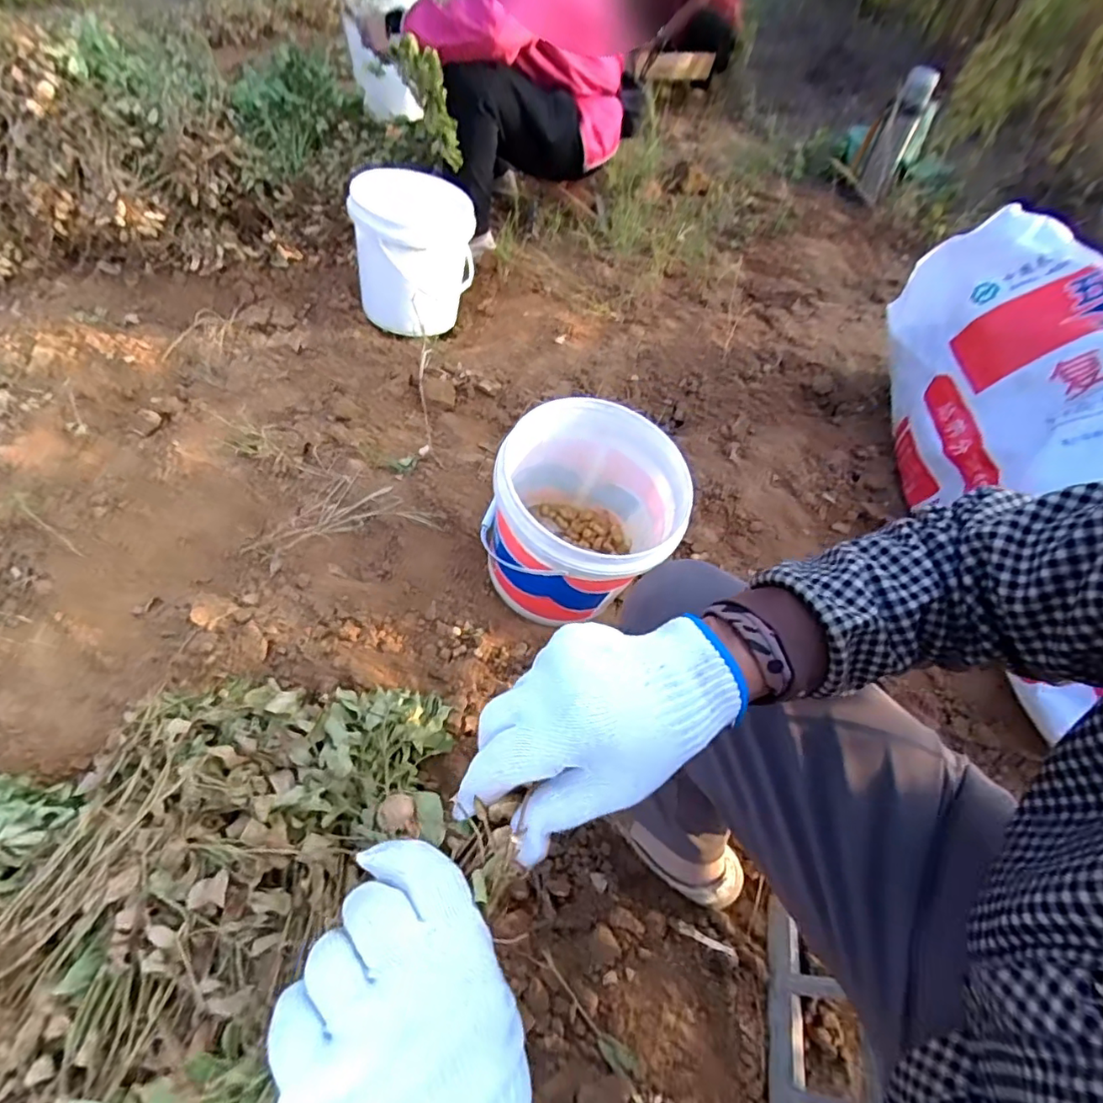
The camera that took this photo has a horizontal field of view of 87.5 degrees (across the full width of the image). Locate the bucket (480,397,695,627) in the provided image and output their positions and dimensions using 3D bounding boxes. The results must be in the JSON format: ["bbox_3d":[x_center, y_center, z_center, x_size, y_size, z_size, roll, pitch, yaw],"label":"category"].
[{"bbox_3d":[0.040,-0.043,0.855,0.266,0.251,0.255,1,52,-2],"label":"bucket"}]

